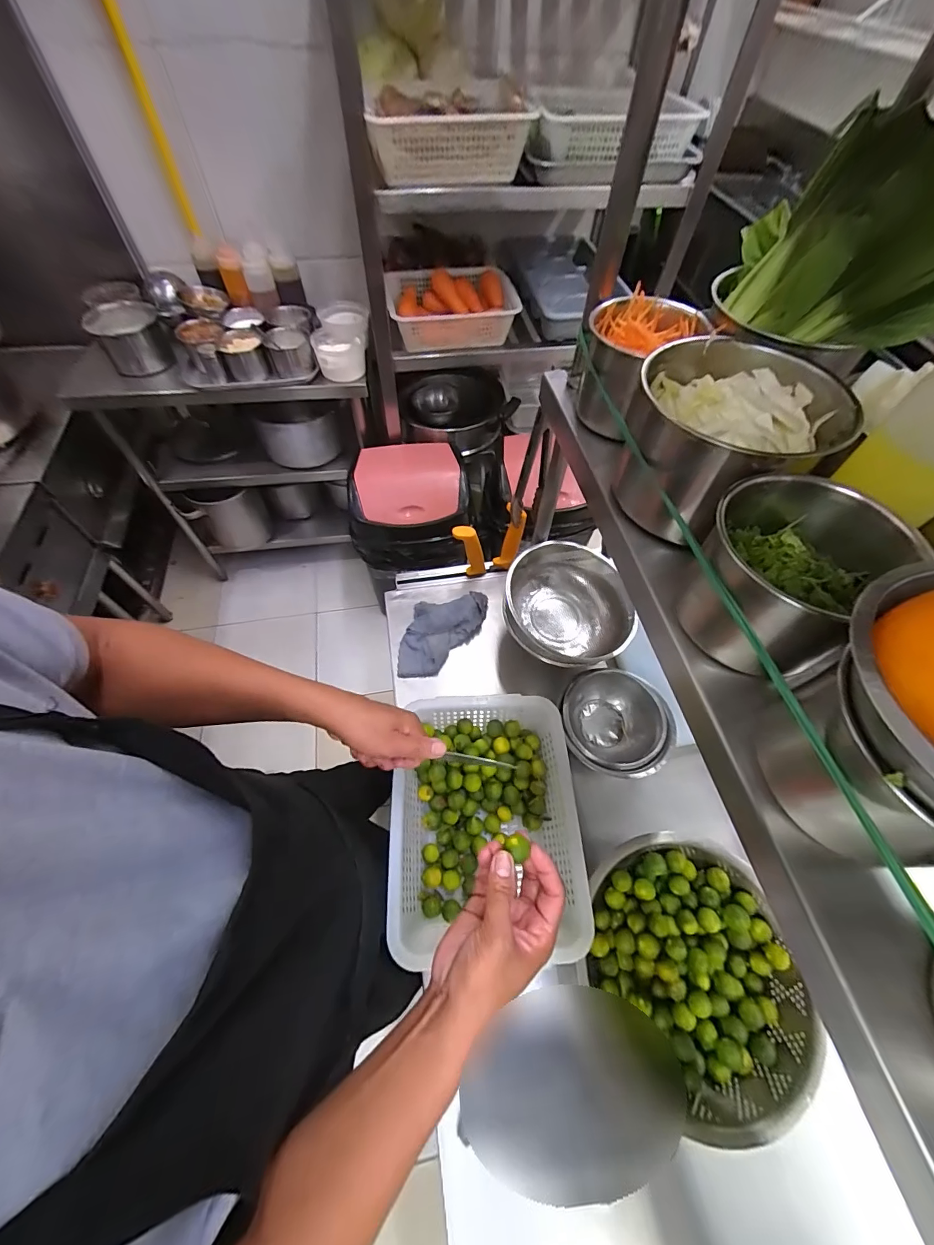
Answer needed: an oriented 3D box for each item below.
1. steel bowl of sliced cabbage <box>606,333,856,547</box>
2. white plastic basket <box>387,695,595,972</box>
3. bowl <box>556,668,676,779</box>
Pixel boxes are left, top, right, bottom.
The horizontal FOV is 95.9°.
[{"bbox_3d":[0.213,-0.152,0.366,0.146,0.109,0.150,0,59,-1],"label":"steel bowl of sliced cabbage"},{"bbox_3d":[0.025,0.265,0.582,0.240,0.091,0.305,-1,59,-2],"label":"white plastic basket"},{"bbox_3d":[0.227,0.160,0.658,0.160,0.080,0.160,0,59,-1],"label":"bowl"}]

